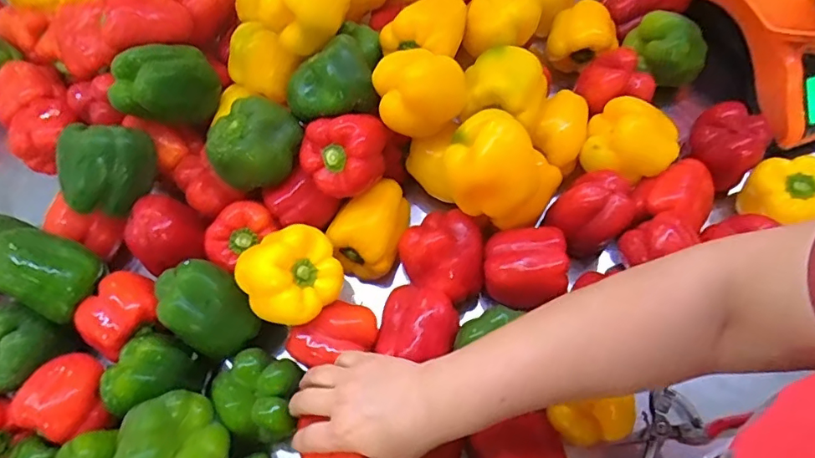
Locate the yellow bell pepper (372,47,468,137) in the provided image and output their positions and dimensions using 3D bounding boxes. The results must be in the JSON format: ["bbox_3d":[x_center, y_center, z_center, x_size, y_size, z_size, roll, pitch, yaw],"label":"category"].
[{"bbox_3d":[0.013,-0.138,0.511,0.087,0.064,0.070,-3,67,1],"label":"yellow bell pepper"}]

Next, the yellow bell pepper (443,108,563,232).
[{"bbox_3d":[0.097,-0.063,0.514,0.111,0.088,0.099,23,70,11],"label":"yellow bell pepper"}]

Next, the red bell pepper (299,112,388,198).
[{"bbox_3d":[-0.064,-0.072,0.531,0.086,0.076,0.079,5,67,5],"label":"red bell pepper"}]

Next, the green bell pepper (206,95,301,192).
[{"bbox_3d":[-0.156,-0.089,0.532,0.093,0.070,0.081,-24,68,-8],"label":"green bell pepper"}]

